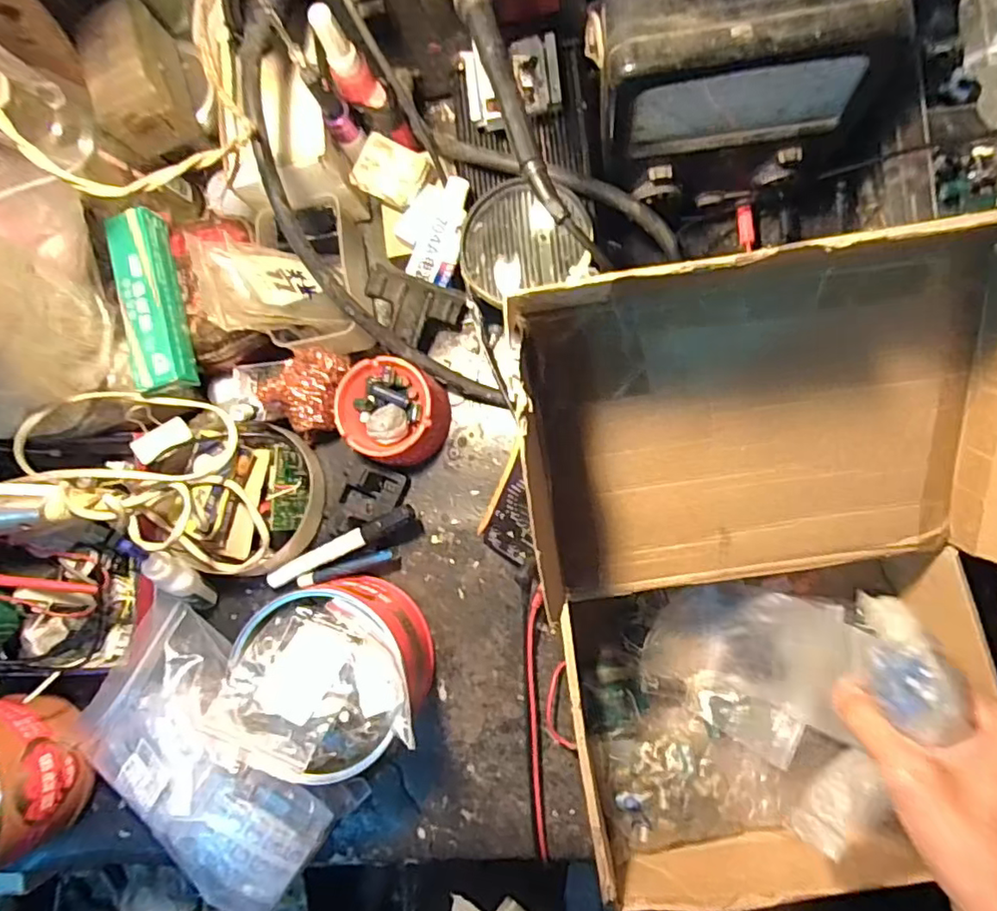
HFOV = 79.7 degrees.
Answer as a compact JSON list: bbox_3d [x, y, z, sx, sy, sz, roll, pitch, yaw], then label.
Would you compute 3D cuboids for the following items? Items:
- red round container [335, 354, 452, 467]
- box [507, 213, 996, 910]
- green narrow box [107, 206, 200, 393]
[{"bbox_3d":[-0.086,-0.035,0.481,0.085,0.039,0.080,22,90,9],"label":"red round container"},{"bbox_3d":[0.162,0.088,0.343,0.247,0.204,0.362,-7,85,8],"label":"box"},{"bbox_3d":[-0.270,-0.118,0.461,0.037,0.029,0.140,-15,84,7],"label":"green narrow box"}]

